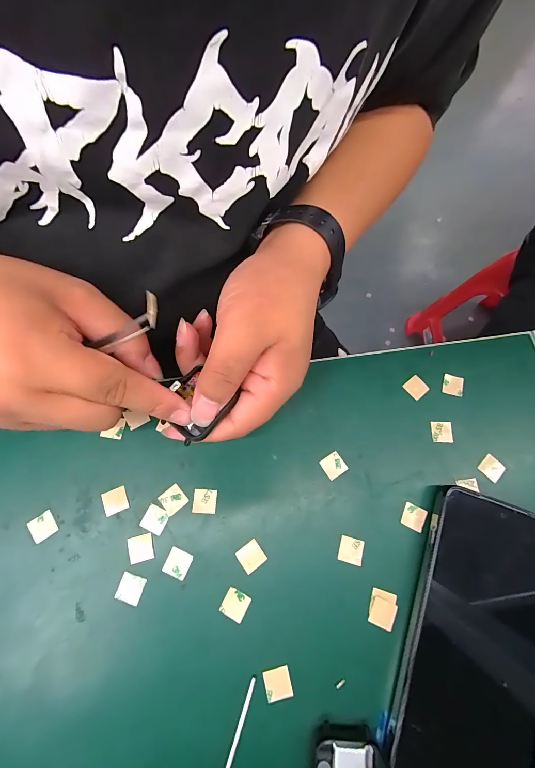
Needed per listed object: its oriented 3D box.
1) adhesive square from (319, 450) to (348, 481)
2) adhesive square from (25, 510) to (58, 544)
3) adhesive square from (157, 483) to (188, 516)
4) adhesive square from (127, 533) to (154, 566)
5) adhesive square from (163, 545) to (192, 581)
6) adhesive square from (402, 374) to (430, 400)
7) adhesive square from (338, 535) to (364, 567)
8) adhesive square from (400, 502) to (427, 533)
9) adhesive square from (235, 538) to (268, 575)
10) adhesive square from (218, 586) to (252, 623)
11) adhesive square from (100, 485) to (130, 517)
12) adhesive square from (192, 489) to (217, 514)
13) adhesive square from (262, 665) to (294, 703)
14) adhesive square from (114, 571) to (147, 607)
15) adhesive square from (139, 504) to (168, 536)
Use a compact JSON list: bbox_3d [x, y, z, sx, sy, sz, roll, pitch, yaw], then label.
[{"bbox_3d":[0.047,0.057,0.228,0.015,0.004,0.015,-32,76,-11],"label":"adhesive square"},{"bbox_3d":[-0.147,0.093,0.210,0.016,0.004,0.016,-32,76,-11],"label":"adhesive square"},{"bbox_3d":[-0.064,0.078,0.219,0.016,0.004,0.015,-39,78,-13],"label":"adhesive square"},{"bbox_3d":[-0.082,0.106,0.208,0.015,0.004,0.015,-14,73,-6],"label":"adhesive square"},{"bbox_3d":[-0.058,0.115,0.206,0.015,0.004,0.016,24,73,6],"label":"adhesive square"},{"bbox_3d":[0.114,0.003,0.249,0.015,0.004,0.015,-37,77,-13],"label":"adhesive square"},{"bbox_3d":[0.055,0.110,0.214,0.016,0.004,0.015,15,72,4],"label":"adhesive square"},{"bbox_3d":[0.100,0.090,0.220,0.014,0.004,0.015,23,73,5],"label":"adhesive square"},{"bbox_3d":[-0.011,0.112,0.209,0.016,0.004,0.015,-35,77,-12],"label":"adhesive square"},{"bbox_3d":[-0.020,0.137,0.201,0.015,0.004,0.015,28,74,7],"label":"adhesive square"},{"bbox_3d":[-0.103,0.079,0.218,0.016,0.004,0.015,-21,76,-9],"label":"adhesive square"},{"bbox_3d":[-0.043,0.079,0.218,0.016,0.004,0.015,3,72,-1],"label":"adhesive square"},{"bbox_3d":[0.006,0.177,0.190,0.015,0.004,0.015,-12,73,-6],"label":"adhesive square"},{"bbox_3d":[-0.086,0.128,0.202,0.015,0.004,0.016,19,73,3],"label":"adhesive square"},{"bbox_3d":[-0.075,0.090,0.214,0.015,0.004,0.015,24,73,6],"label":"adhesive square"}]

